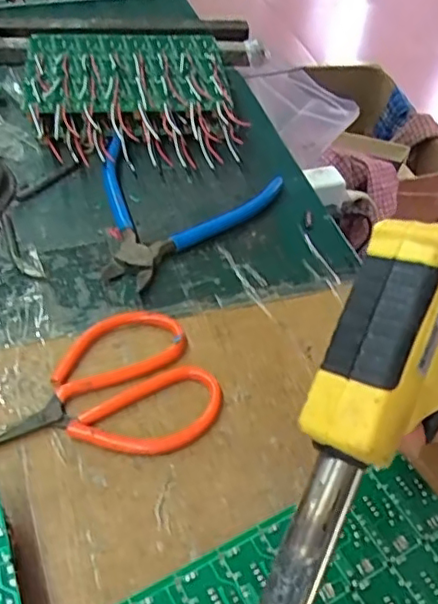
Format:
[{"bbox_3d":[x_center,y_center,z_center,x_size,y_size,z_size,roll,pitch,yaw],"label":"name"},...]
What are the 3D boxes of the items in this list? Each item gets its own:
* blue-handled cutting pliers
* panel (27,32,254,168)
[{"bbox_3d":[-0.044,-0.076,0.418,0.114,0.019,0.143,38,54,26],"label":"blue-handled cutting pliers"},{"bbox_3d":[-0.074,-0.173,0.491,0.156,0.043,0.180,-5,47,-11],"label":"panel"}]

